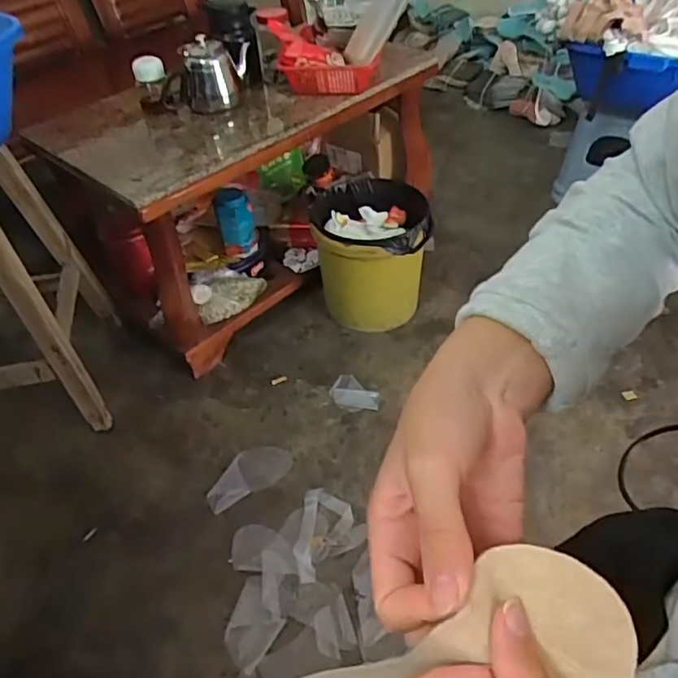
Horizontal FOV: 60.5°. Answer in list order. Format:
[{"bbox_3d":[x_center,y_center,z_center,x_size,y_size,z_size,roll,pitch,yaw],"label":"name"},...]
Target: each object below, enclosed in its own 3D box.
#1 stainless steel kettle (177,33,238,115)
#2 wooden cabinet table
[{"bbox_3d":[-0.300,-0.604,1.330,0.122,0.137,0.135,-10,44,-6],"label":"stainless steel kettle"},{"bbox_3d":[-0.174,-0.429,1.506,0.912,0.427,0.450,-34,51,-28],"label":"wooden cabinet table"}]

